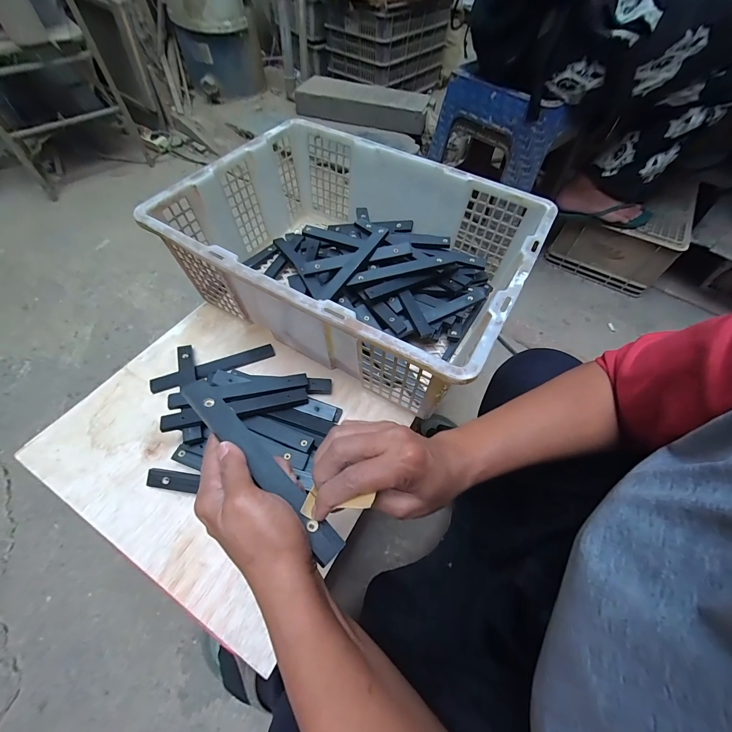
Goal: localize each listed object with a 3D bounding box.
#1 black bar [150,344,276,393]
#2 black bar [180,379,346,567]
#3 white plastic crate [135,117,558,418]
[{"bbox_3d":[-0.223,0.001,0.478,0.174,0.007,0.025,-20,61,-16],"label":"black bar"},{"bbox_3d":[-0.082,0.070,0.244,0.174,0.005,0.023,41,45,19],"label":"black bar"},{"bbox_3d":[-0.016,-0.171,0.505,0.461,0.164,0.350,27,60,13],"label":"white plastic crate"}]

